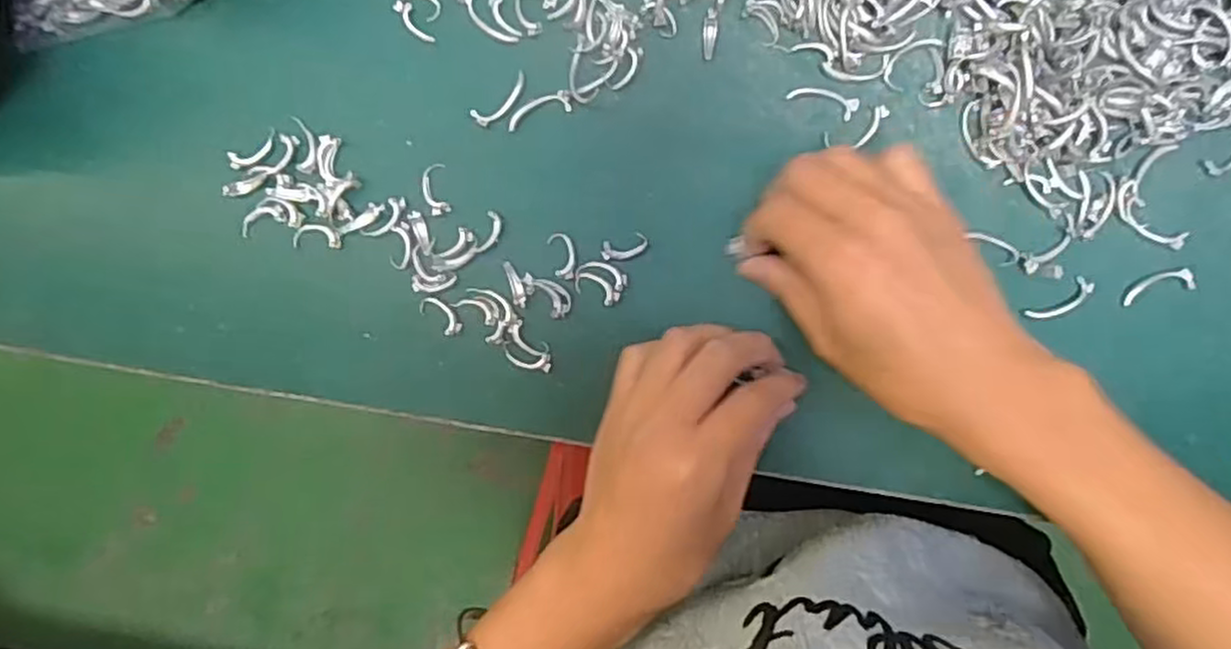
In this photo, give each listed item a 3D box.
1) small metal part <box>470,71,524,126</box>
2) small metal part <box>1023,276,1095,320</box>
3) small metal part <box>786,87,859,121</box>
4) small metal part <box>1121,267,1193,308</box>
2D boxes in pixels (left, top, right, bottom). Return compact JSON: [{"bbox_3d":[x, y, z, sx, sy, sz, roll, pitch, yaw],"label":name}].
[{"bbox_3d":[-0.050,-0.099,0.317,0.029,0.004,0.010,-39,91,4],"label":"small metal part"},{"bbox_3d":[0.194,-0.010,0.312,0.031,0.004,0.010,-33,92,4],"label":"small metal part"},{"bbox_3d":[0.091,-0.099,0.313,0.030,0.004,0.010,22,94,1],"label":"small metal part"},{"bbox_3d":[0.235,-0.017,0.312,0.030,0.004,0.010,-17,93,3],"label":"small metal part"}]

